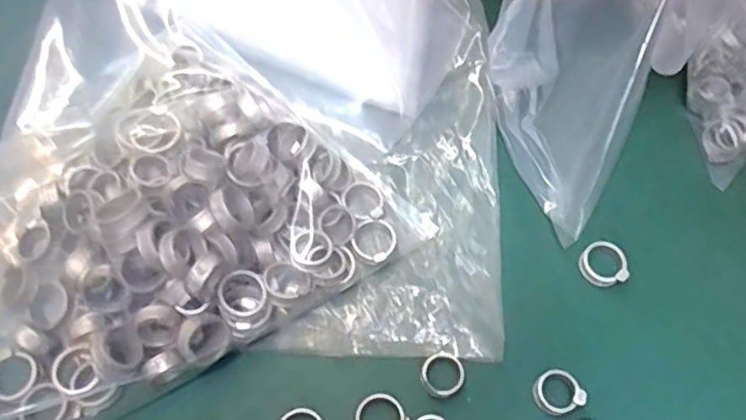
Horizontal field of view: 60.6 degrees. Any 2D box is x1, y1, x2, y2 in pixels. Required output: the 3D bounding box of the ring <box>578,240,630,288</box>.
[{"bbox_3d":[0.132,0.031,0.366,0.026,0.004,0.025,1,65,-2],"label":"ring"}]

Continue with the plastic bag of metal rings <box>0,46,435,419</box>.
[{"bbox_3d":[-0.149,0.019,0.337,0.313,0.043,0.189,-35,71,-17],"label":"plastic bag of metal rings"}]

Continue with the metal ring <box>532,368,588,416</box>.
[{"bbox_3d":[0.097,0.096,0.336,0.023,0.009,0.023,1,65,-2],"label":"metal ring"}]

